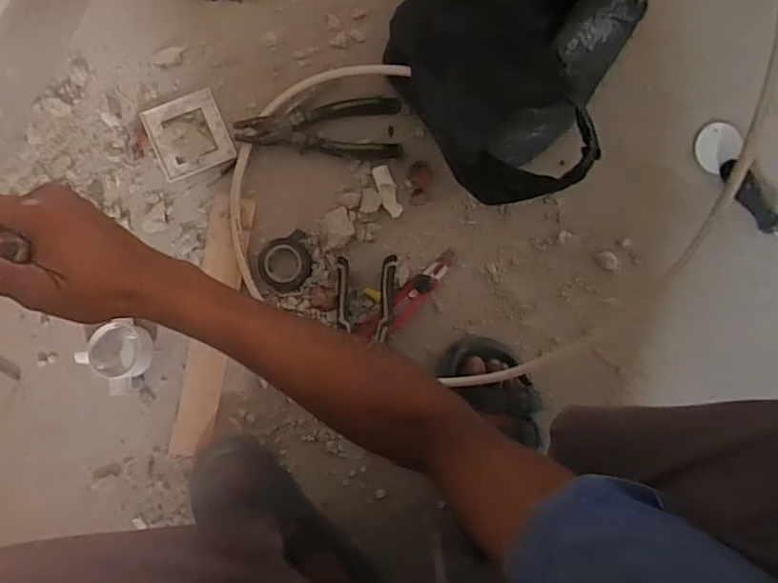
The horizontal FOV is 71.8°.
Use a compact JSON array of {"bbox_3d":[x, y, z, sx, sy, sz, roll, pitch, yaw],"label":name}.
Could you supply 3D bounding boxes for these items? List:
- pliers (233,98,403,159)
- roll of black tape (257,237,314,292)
[{"bbox_3d":[-0.080,-0.192,0.630,0.187,0.031,0.071,-2,92,-3],"label":"pliers"},{"bbox_3d":[-0.123,-0.031,0.635,0.060,0.013,0.063,0,92,-3],"label":"roll of black tape"}]

